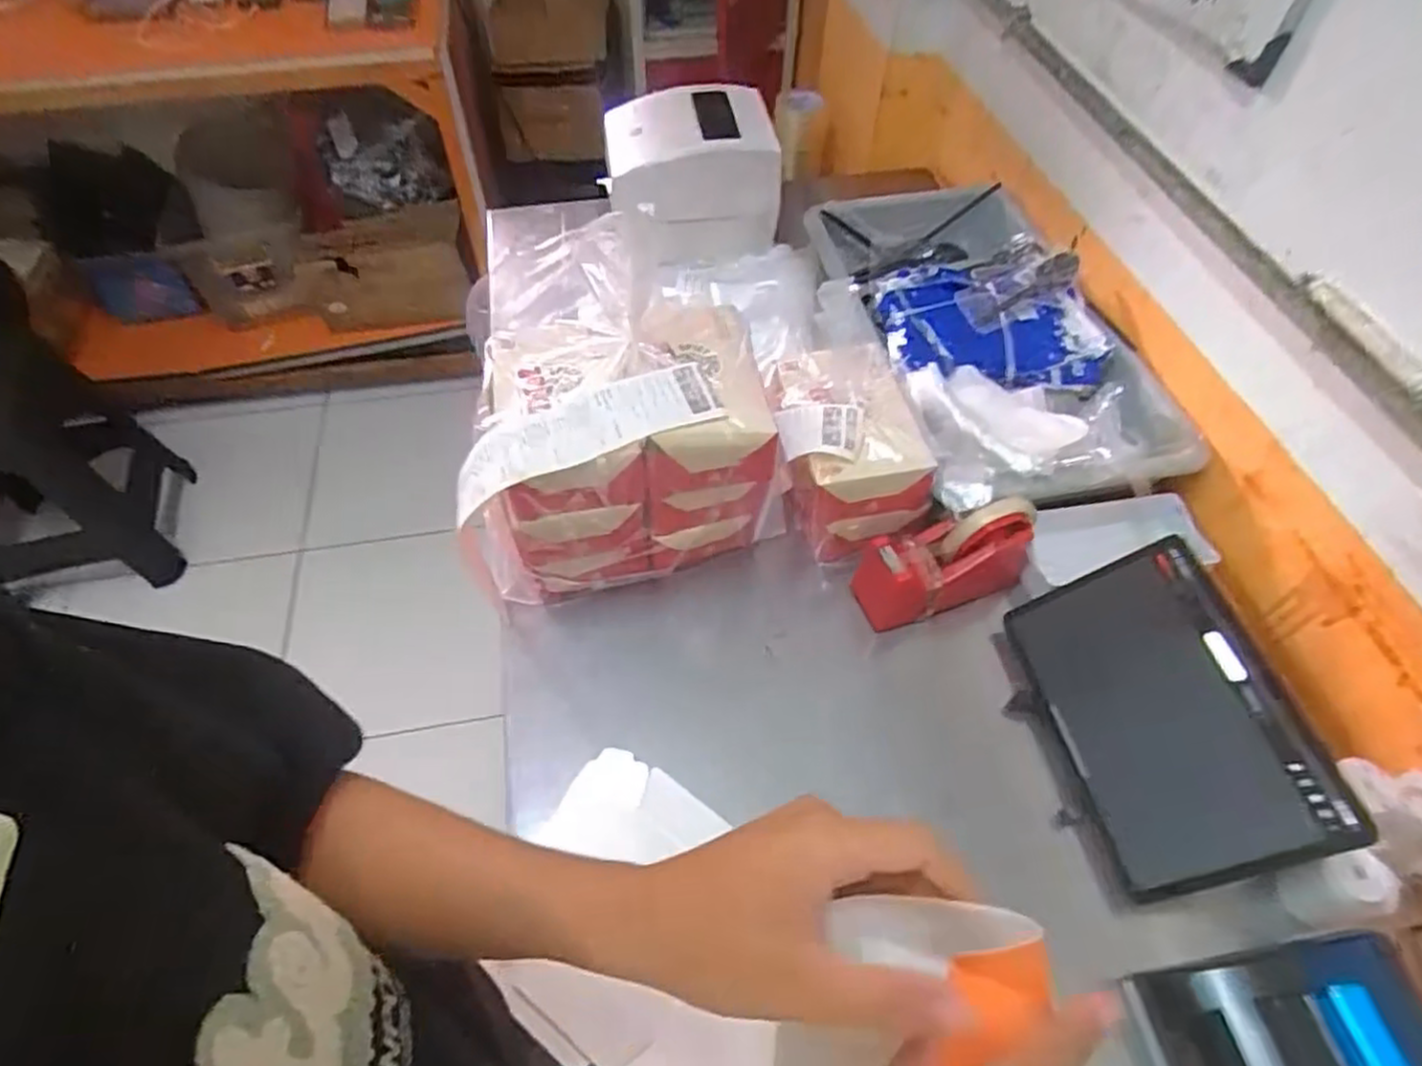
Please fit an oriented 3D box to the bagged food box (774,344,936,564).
[{"bbox_3d":[0.130,-0.086,0.739,0.134,0.121,0.176,-4,54,-3],"label":"bagged food box"}]

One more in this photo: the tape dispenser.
[{"bbox_3d":[0.217,0.024,0.700,0.158,0.097,0.073,-19,56,-13],"label":"tape dispenser"}]

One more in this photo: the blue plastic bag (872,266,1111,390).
[{"bbox_3d":[0.304,-0.221,0.815,0.238,0.038,0.162,3,54,2],"label":"blue plastic bag"}]

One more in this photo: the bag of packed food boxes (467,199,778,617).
[{"bbox_3d":[-0.078,-0.077,0.697,0.275,0.202,0.177,-10,55,-8],"label":"bag of packed food boxes"}]

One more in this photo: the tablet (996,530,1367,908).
[{"bbox_3d":[0.355,0.141,0.592,0.017,0.162,0.245,21,44,-43],"label":"tablet"}]

